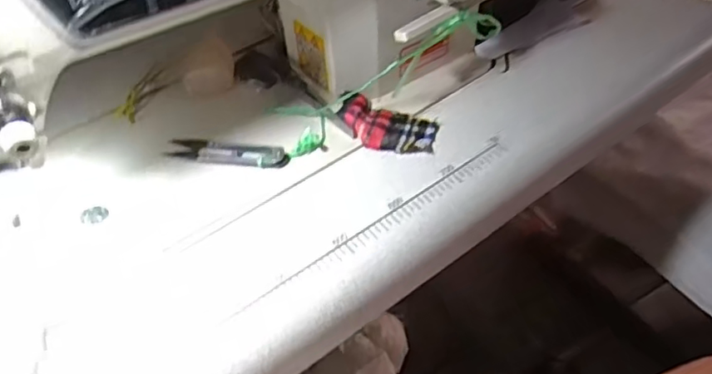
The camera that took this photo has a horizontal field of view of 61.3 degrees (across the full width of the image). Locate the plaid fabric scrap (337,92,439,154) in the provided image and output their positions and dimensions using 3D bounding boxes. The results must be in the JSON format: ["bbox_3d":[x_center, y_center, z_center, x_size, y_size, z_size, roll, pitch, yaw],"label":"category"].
[{"bbox_3d":[0.023,-0.050,0.476,0.082,0.014,0.047,20,52,22],"label":"plaid fabric scrap"}]

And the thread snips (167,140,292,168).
[{"bbox_3d":[-0.101,-0.029,0.468,0.098,0.010,0.021,7,48,11],"label":"thread snips"}]

